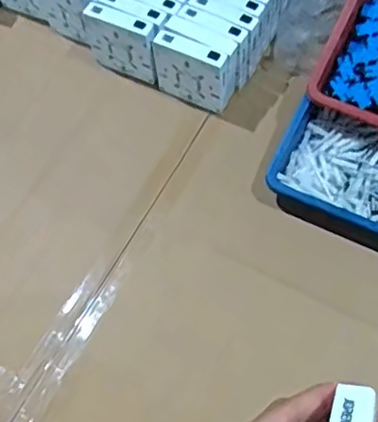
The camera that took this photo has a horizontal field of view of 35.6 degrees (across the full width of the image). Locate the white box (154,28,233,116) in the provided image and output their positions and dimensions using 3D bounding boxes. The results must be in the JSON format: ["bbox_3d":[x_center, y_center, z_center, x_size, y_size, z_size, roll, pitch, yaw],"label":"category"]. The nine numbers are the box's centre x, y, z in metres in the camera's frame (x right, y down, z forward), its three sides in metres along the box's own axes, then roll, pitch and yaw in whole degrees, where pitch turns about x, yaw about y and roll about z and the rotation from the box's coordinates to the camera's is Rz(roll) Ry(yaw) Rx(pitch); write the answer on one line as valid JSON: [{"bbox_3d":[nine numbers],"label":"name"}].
[{"bbox_3d":[0.003,-0.158,0.668,0.085,0.080,0.026,28,68,17],"label":"white box"}]

